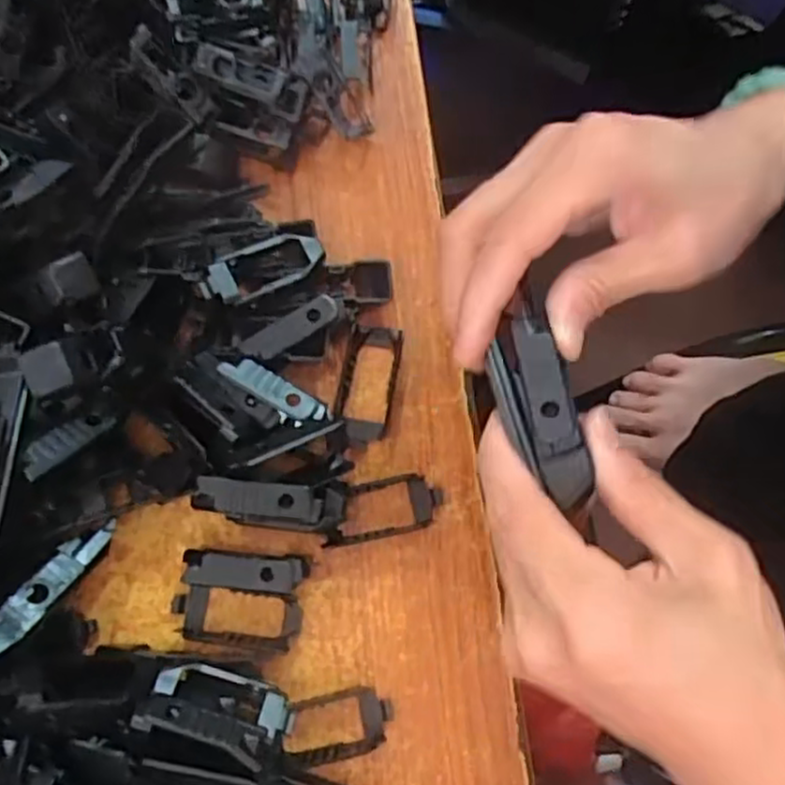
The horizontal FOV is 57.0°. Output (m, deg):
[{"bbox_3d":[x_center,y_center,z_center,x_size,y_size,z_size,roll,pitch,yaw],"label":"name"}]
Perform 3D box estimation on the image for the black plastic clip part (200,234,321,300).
[{"bbox_3d":[-0.052,-0.050,0.289,0.050,0.006,0.020,-24,80,-19],"label":"black plastic clip part"}]

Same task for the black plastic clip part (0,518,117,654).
[{"bbox_3d":[-0.125,0.069,0.260,0.014,0.006,0.061,31,47,7],"label":"black plastic clip part"}]

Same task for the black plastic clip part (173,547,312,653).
[{"bbox_3d":[-0.061,0.080,0.280,0.050,0.020,0.036,6,80,3],"label":"black plastic clip part"}]

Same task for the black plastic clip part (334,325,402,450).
[{"bbox_3d":[-0.010,-0.003,0.299,0.022,0.010,0.051,10,80,3],"label":"black plastic clip part"}]

